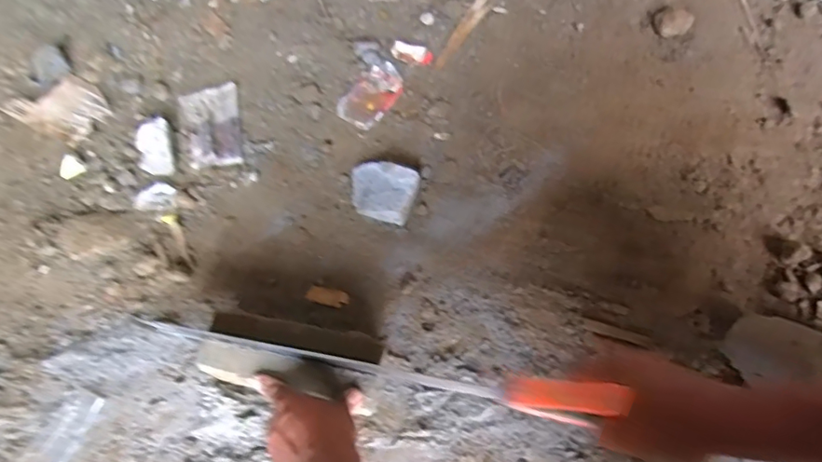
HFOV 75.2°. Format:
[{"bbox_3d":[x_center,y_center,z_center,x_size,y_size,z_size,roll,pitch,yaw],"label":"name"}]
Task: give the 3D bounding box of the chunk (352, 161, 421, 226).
[{"bbox_3d":[-0.042,-0.057,0.757,0.103,0.041,0.075,18,69,10],"label":"chunk"}]

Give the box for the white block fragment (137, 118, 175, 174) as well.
[{"bbox_3d":[-0.390,-0.129,0.805,0.058,0.045,0.080,-6,67,1],"label":"white block fragment"}]

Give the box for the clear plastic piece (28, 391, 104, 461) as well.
[{"bbox_3d":[-0.415,0.245,0.640,0.041,0.004,0.103,22,70,12],"label":"clear plastic piece"}]

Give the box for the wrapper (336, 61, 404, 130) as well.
[{"bbox_3d":[-0.061,-0.216,0.848,0.073,0.008,0.122,34,73,16],"label":"wrapper"}]

